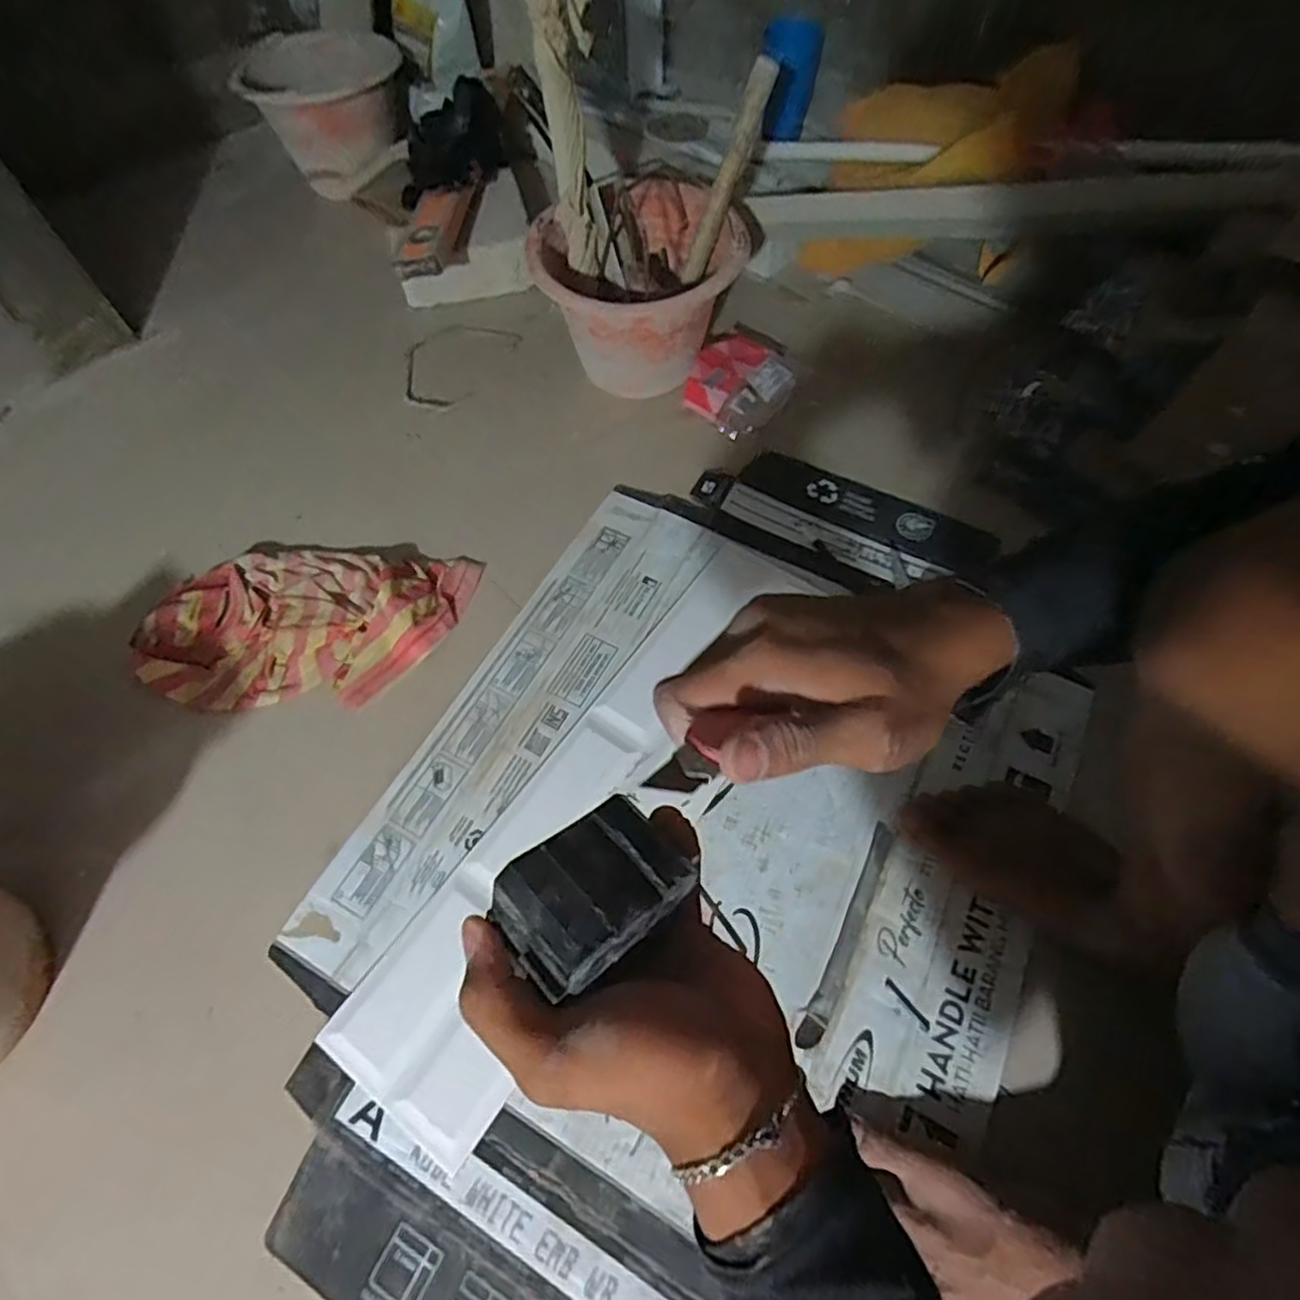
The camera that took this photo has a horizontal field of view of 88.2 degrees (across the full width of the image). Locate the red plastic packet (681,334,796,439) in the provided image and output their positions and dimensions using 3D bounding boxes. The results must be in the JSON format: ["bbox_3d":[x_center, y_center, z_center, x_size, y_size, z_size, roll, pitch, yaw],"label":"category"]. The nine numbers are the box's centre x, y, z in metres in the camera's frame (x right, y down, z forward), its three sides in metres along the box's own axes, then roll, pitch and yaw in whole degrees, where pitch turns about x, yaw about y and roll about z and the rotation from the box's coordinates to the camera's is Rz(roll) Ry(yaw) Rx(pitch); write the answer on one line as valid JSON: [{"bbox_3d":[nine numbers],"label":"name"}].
[{"bbox_3d":[0.113,-0.330,0.843,0.115,0.050,0.128,32,66,17],"label":"red plastic packet"}]

